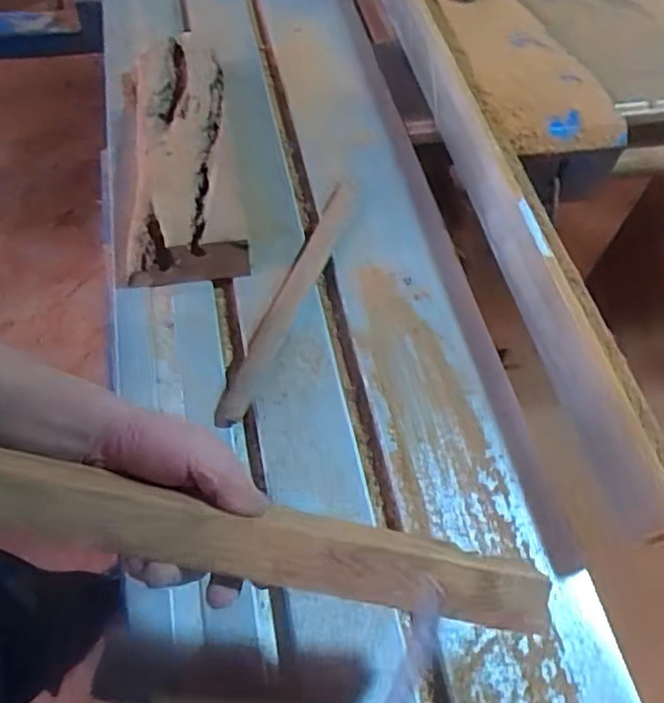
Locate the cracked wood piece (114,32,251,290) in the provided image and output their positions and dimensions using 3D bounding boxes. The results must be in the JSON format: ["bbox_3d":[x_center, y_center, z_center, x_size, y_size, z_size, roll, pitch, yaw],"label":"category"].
[{"bbox_3d":[-0.183,-0.235,0.727,0.135,0.059,0.361,-7,59,-9],"label":"cracked wood piece"}]

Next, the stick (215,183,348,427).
[{"bbox_3d":[-0.042,-0.060,0.658,0.032,0.012,0.315,22,59,9],"label":"stick"}]

